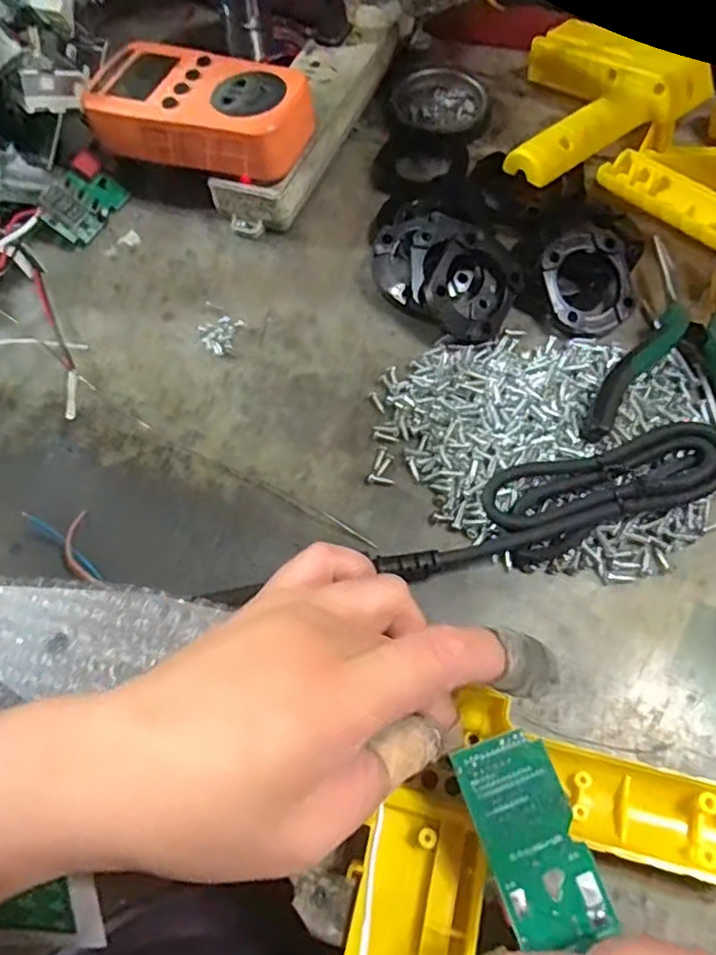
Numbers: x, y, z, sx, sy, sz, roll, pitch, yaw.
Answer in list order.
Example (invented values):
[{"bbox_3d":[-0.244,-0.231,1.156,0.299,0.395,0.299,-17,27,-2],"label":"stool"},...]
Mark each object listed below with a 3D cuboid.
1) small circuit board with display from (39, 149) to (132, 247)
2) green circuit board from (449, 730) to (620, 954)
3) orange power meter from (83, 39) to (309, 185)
[{"bbox_3d":[-0.169,-0.171,0.383,0.008,0.035,0.055,-11,47,48],"label":"small circuit board with display"},{"bbox_3d":[0.059,0.121,0.210,0.033,0.007,0.063,-19,67,-6],"label":"green circuit board"},{"bbox_3d":[-0.091,-0.214,0.361,0.120,0.031,0.063,18,66,9],"label":"orange power meter"}]

